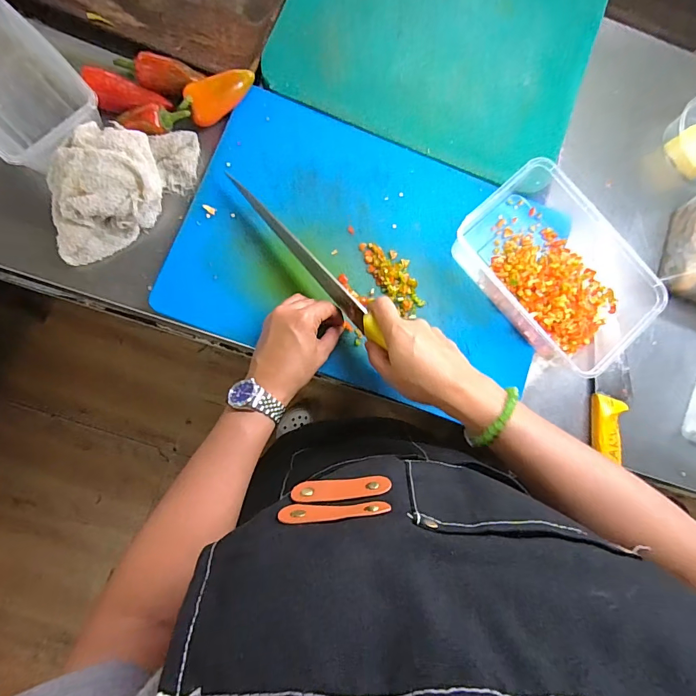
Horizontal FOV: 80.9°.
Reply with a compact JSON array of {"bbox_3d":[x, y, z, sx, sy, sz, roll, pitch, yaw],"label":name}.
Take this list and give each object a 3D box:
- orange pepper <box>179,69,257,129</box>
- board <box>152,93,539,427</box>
[{"bbox_3d":[-0.151,-0.299,0.481,0.092,0.030,0.034,-36,89,-9],"label":"orange pepper"},{"bbox_3d":[0.028,-0.107,0.498,0.420,0.020,0.296,20,82,-4],"label":"board"}]

